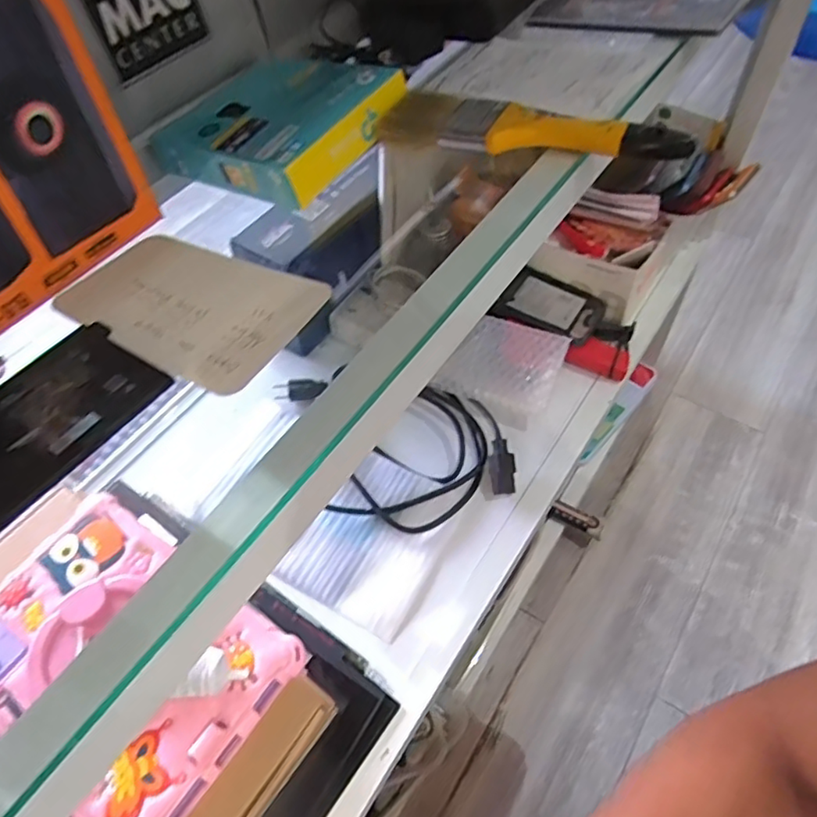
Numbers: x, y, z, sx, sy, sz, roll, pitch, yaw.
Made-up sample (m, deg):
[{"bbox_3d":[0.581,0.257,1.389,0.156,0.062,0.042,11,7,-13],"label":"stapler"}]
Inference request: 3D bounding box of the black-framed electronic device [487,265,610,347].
[{"bbox_3d":[0.156,-0.115,0.661,0.106,0.025,0.081,24,59,19],"label":"black-framed electronic device"}]

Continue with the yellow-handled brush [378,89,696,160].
[{"bbox_3d":[0.078,-0.183,0.390,0.191,0.028,0.049,19,57,16],"label":"yellow-handled brush"}]

